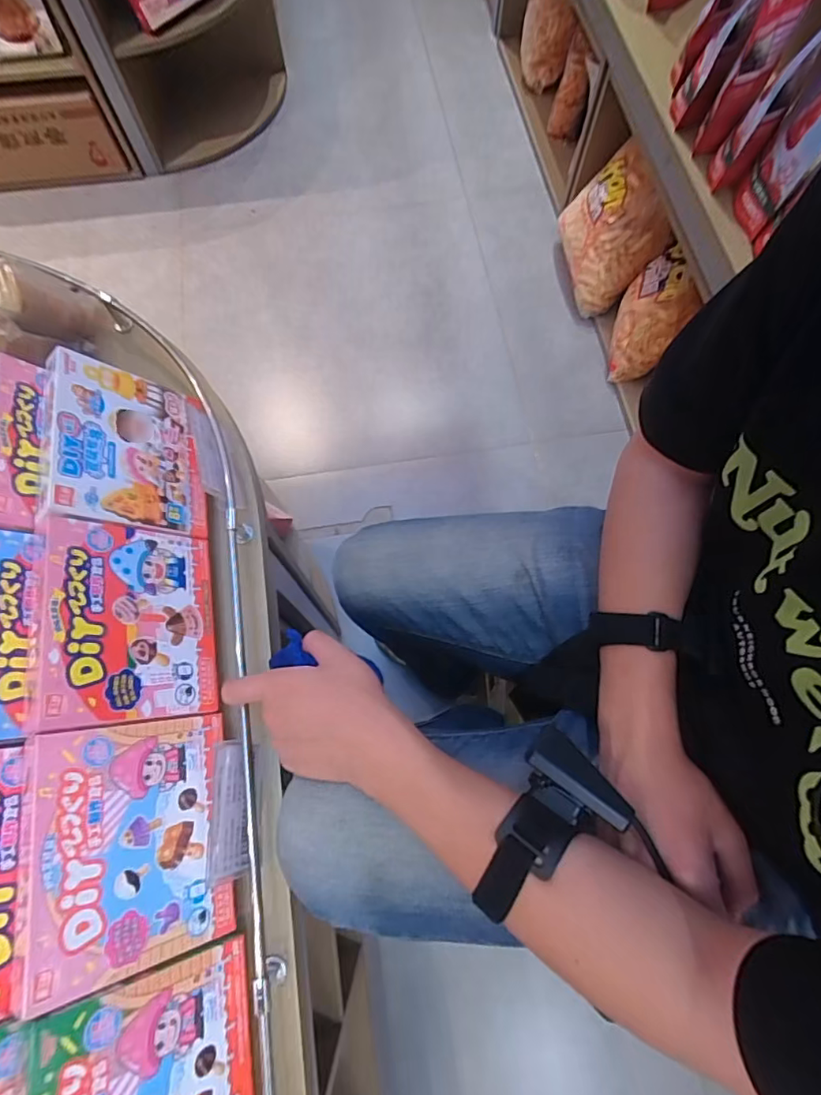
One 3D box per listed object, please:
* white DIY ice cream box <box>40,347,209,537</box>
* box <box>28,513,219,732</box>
[{"bbox_3d":[-0.250,-0.086,0.465,0.028,0.124,0.153,-25,67,36],"label":"white DIY ice cream box"},{"bbox_3d":[-0.224,0.060,0.415,0.034,0.127,0.153,-26,65,35],"label":"box"}]

